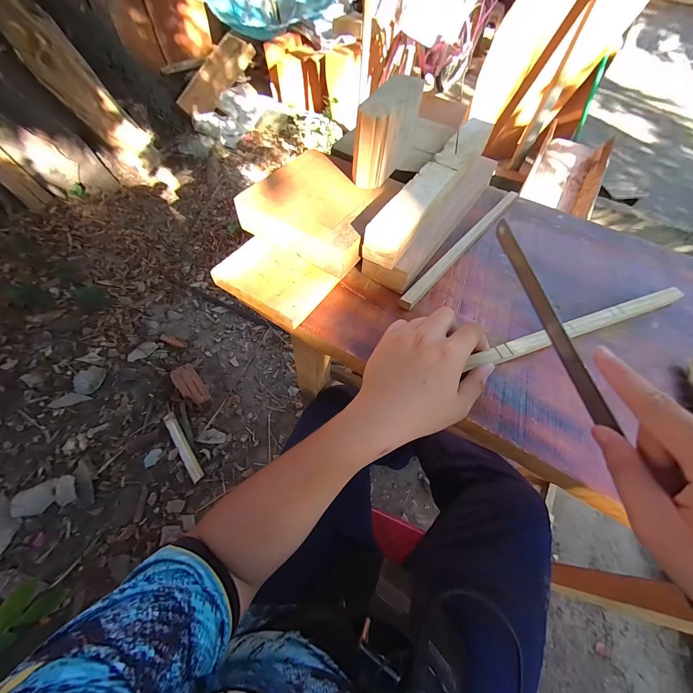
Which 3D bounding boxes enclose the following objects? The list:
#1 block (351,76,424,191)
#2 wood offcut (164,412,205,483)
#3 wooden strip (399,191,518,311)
[{"bbox_3d":[0.046,-0.245,0.334,0.038,0.081,0.103,24,61,11],"label":"block"},{"bbox_3d":[-0.585,0.354,1.044,0.040,0.013,0.269,-31,65,-20],"label":"wood offcut"},{"bbox_3d":[0.157,-0.137,0.382,0.014,0.009,0.283,37,64,18],"label":"wooden strip"}]

